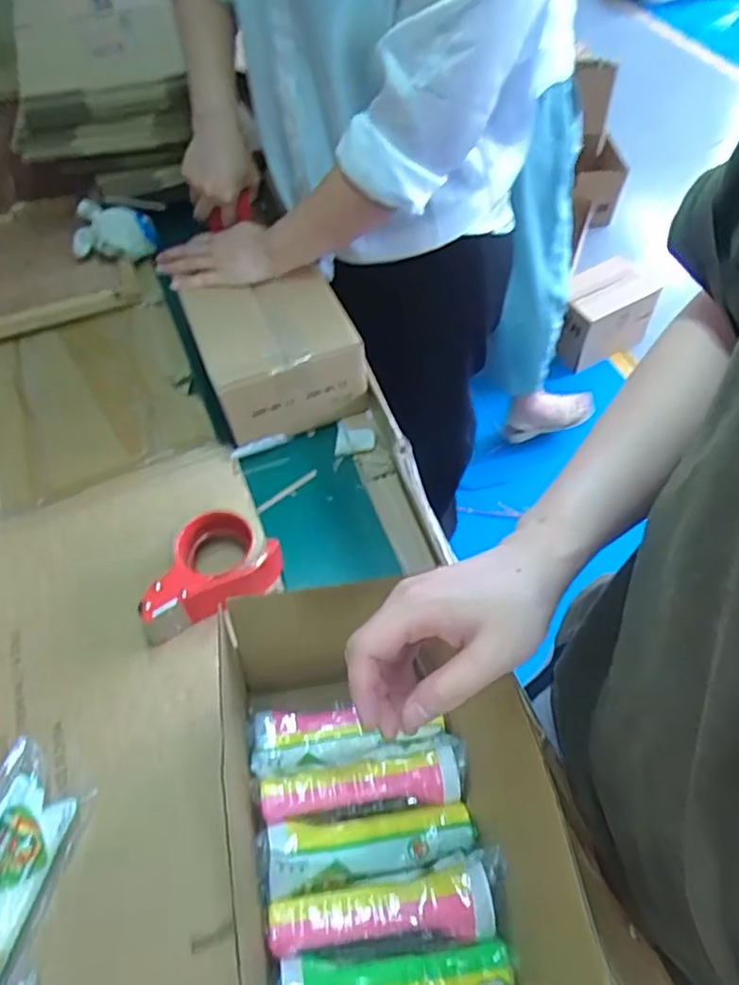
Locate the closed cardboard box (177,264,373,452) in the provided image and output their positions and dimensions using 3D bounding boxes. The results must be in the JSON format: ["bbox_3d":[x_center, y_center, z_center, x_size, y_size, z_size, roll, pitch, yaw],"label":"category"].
[{"bbox_3d":[-0.112,-0.174,0.767,0.177,0.109,0.171,-19,57,-10],"label":"closed cardboard box"}]

